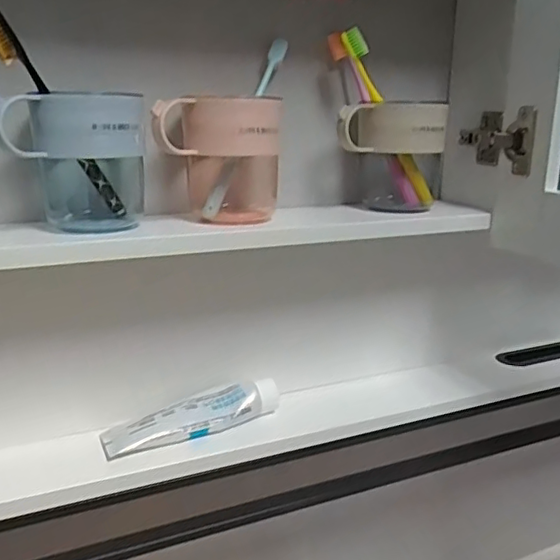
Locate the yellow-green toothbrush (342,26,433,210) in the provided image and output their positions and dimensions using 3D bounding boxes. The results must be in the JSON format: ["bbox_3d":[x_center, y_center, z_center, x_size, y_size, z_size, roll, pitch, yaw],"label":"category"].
[{"bbox_3d":[0.105,-0.149,0.561,0.017,0.178,0.016,-31,18,0],"label":"yellow-green toothbrush"}]

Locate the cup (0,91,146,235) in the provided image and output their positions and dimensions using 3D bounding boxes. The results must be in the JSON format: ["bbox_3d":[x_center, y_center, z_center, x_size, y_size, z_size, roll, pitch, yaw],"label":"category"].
[{"bbox_3d":[-0.158,-0.091,0.468,0.099,0.103,0.096,-4,17,-15],"label":"cup"}]

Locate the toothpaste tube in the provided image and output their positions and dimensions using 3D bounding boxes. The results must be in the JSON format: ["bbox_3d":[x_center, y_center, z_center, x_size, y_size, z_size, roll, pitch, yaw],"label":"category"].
[{"bbox_3d":[-0.080,0.122,0.553,0.164,0.030,0.048,-7,18,-25],"label":"toothpaste tube"}]

